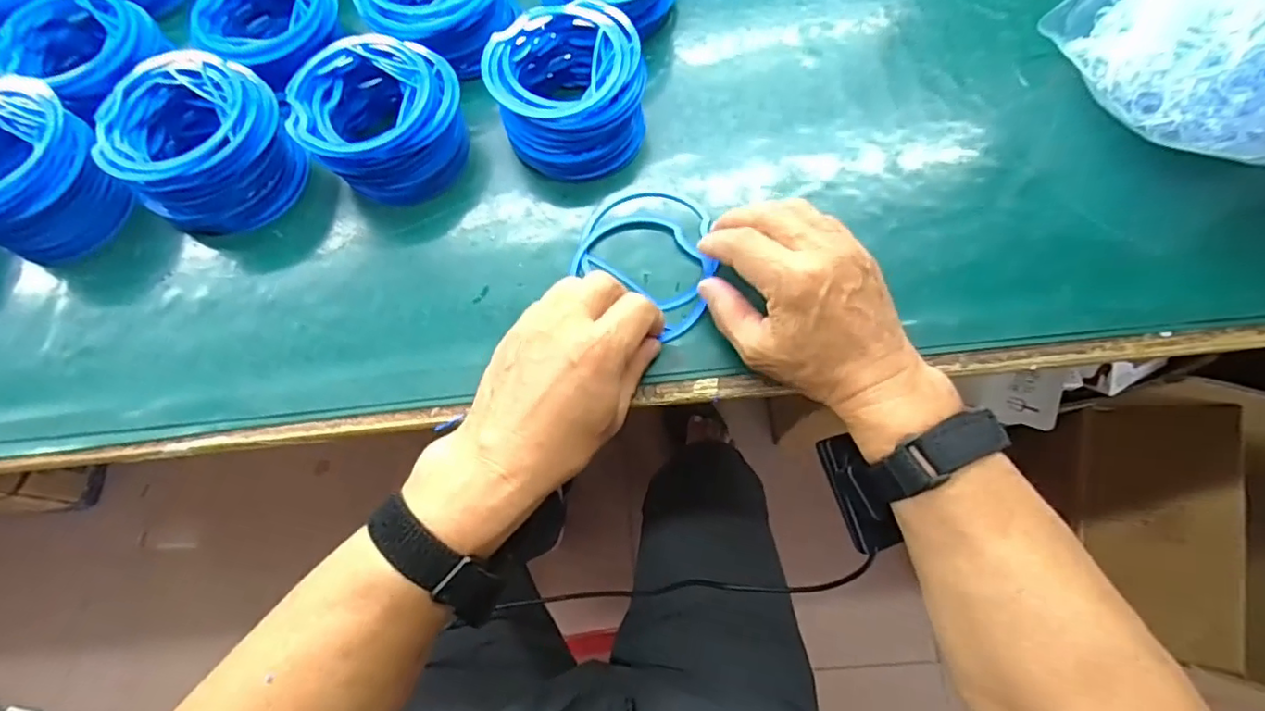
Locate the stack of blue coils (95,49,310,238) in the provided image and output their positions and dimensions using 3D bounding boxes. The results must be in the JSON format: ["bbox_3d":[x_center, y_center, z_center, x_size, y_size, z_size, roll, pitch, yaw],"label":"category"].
[{"bbox_3d":[-0.298,-0.146,0.416,0.108,0.060,0.110,35,76,13],"label":"stack of blue coils"}]

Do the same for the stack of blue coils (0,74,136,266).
[{"bbox_3d":[-0.420,-0.124,0.409,0.121,0.057,0.110,40,77,14],"label":"stack of blue coils"}]

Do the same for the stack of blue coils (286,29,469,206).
[{"bbox_3d":[-0.175,-0.167,0.418,0.108,0.049,0.110,-42,74,-11],"label":"stack of blue coils"}]

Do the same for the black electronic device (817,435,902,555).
[{"bbox_3d":[0.132,0.081,0.354,0.017,0.036,0.068,-21,71,-5],"label":"black electronic device"}]

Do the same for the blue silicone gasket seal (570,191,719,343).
[{"bbox_3d":[0.015,-0.071,0.404,0.104,0.012,0.089,36,78,12],"label":"blue silicone gasket seal"}]

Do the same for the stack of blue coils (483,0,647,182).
[{"bbox_3d":[-0.045,-0.189,0.422,0.109,0.045,0.118,-4,71,1],"label":"stack of blue coils"}]

